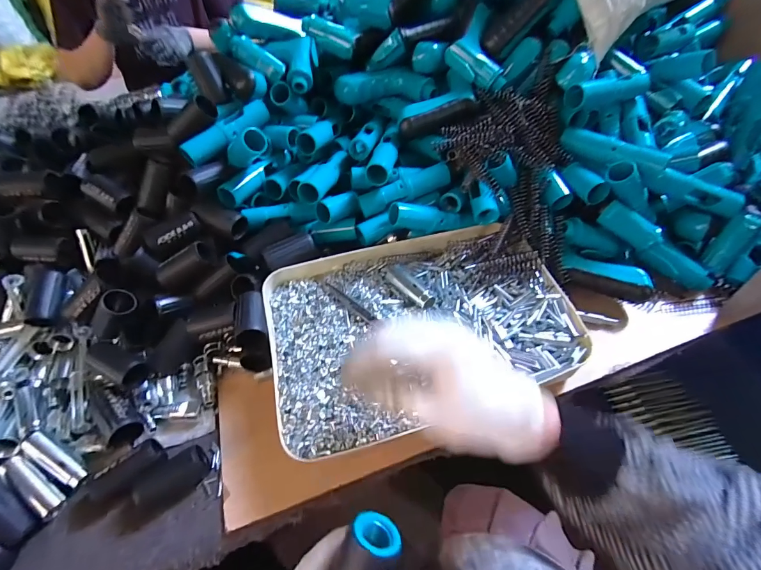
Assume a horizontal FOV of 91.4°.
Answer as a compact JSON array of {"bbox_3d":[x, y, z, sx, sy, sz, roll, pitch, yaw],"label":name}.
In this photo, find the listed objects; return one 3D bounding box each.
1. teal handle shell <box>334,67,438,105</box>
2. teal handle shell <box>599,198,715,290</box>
[{"bbox_3d":[0.007,-0.280,0.520,0.138,0.032,0.034,2,50,8],"label":"teal handle shell"},{"bbox_3d":[0.334,-0.046,0.459,0.160,0.040,0.037,34,54,-9],"label":"teal handle shell"}]

